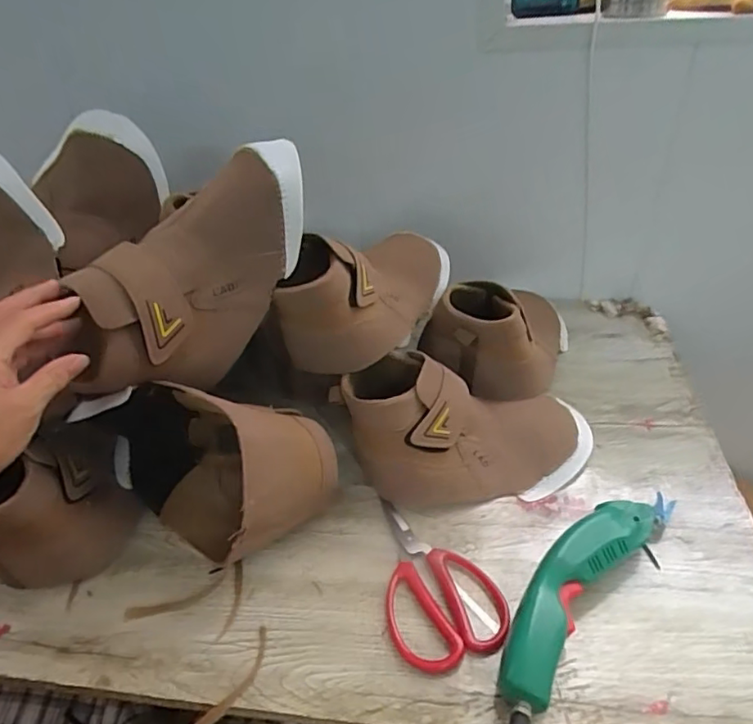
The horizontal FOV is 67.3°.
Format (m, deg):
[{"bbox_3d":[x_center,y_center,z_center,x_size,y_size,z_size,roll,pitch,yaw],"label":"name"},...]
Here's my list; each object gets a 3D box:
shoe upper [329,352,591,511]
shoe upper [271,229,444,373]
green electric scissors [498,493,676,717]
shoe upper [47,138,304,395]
[{"bbox_3d":[0.092,0.060,0.580,0.254,0.122,0.122,-10,33,-10],"label":"shoe upper"},{"bbox_3d":[-0.005,-0.087,0.613,0.106,0.111,0.245,10,35,21],"label":"shoe upper"},{"bbox_3d":[0.178,0.177,0.473,0.256,0.041,0.062,-29,40,-33],"label":"green electric scissors"},{"bbox_3d":[-0.176,-0.084,0.509,0.213,0.174,0.114,-20,36,-24],"label":"shoe upper"}]

